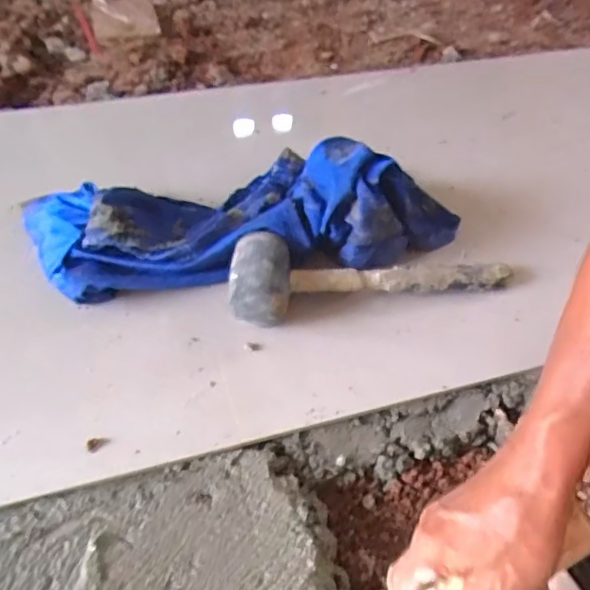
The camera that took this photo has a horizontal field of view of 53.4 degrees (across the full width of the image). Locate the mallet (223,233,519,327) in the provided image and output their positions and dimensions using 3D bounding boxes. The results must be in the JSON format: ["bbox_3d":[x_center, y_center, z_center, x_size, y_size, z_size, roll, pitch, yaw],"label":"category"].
[{"bbox_3d":[0.072,-0.024,0.615,0.285,0.058,0.093,-8,48,-11],"label":"mallet"}]

